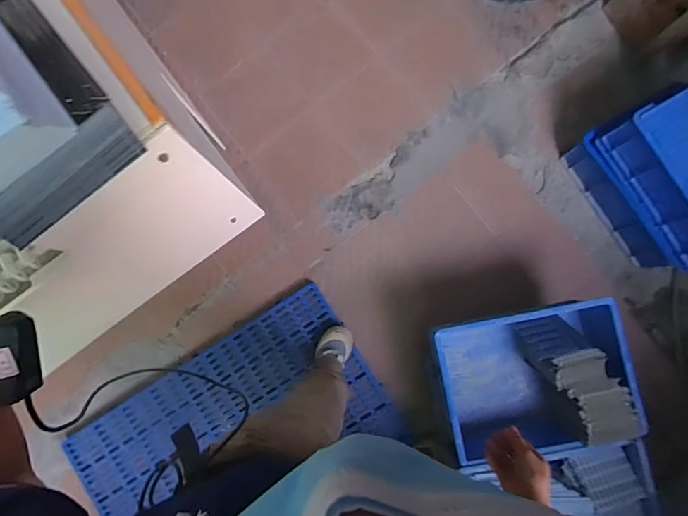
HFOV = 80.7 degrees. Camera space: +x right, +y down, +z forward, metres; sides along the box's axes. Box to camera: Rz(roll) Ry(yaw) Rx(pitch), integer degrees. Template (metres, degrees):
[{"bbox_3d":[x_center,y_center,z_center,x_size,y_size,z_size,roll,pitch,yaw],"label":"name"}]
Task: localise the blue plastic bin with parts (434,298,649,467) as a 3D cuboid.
[{"bbox_3d":[0.500,0.332,1.101,0.450,0.204,0.353,-11,84,3],"label":"blue plastic bin with parts"}]

